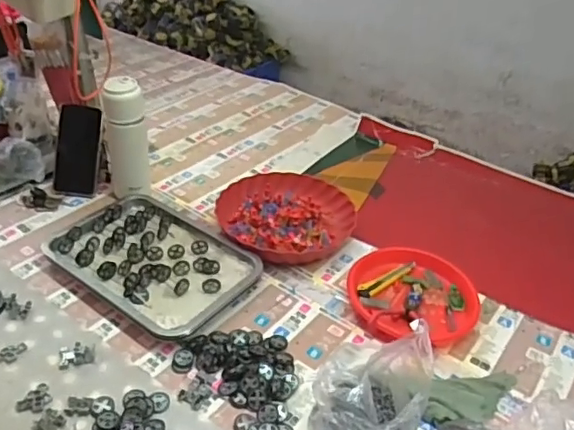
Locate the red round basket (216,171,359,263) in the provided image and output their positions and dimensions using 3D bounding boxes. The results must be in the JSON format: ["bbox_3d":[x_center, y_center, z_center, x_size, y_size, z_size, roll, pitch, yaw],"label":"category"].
[{"bbox_3d":[-0.006,-0.002,0.999,0.221,0.039,0.231,4,35,-3],"label":"red round basket"}]

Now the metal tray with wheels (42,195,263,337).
[{"bbox_3d":[-0.210,0.066,0.892,0.310,0.030,0.208,27,40,27],"label":"metal tray with wheels"}]

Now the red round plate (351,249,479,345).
[{"bbox_3d":[0.190,0.119,0.880,0.190,0.031,0.192,4,35,-3],"label":"red round plate"}]

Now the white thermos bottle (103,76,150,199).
[{"bbox_3d":[-0.281,-0.123,0.983,0.069,0.219,0.060,-6,36,-13],"label":"white thermos bottle"}]

